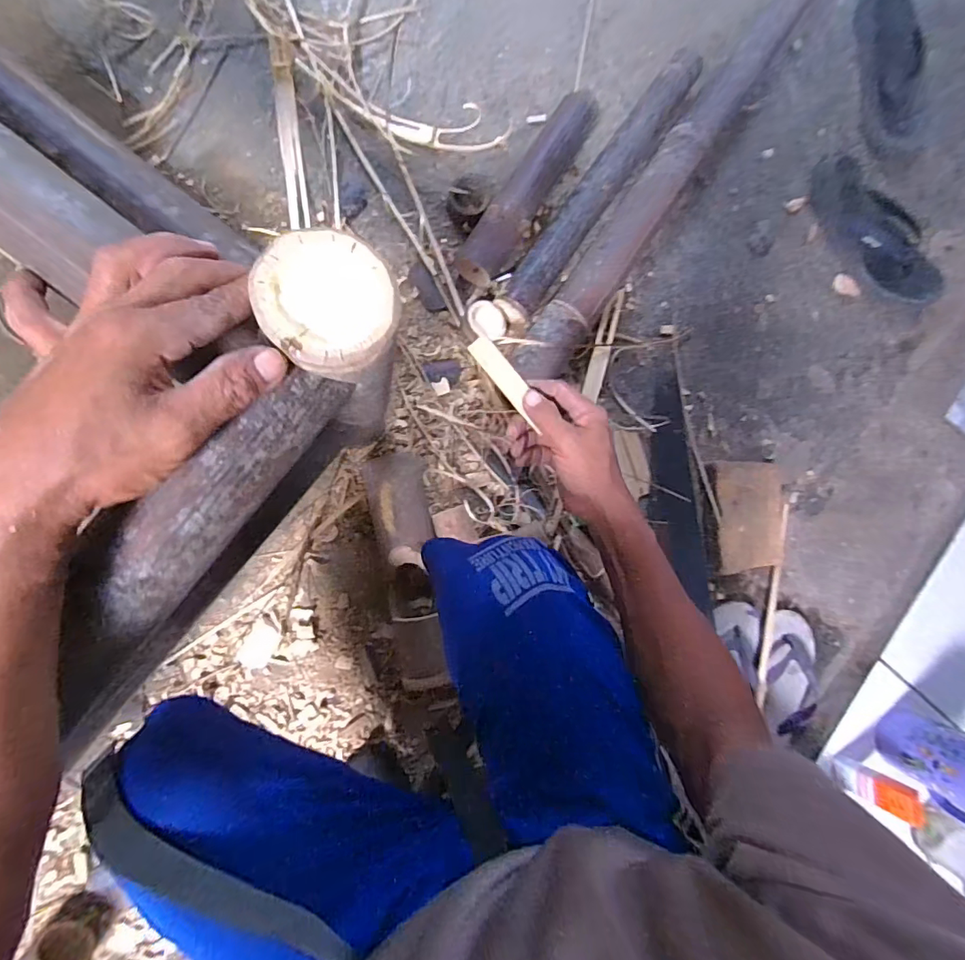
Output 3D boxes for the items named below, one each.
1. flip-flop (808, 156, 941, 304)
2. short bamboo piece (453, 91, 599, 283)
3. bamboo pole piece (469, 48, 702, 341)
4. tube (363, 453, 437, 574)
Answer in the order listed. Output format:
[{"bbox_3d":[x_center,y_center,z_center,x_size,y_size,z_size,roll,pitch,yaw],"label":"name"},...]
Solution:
[{"bbox_3d":[0.664,-0.417,0.841,0.134,0.055,0.296,-42,97,-7],"label":"flip-flop"},{"bbox_3d":[0.071,-0.433,0.715,0.073,0.051,0.324,33,85,-9],"label":"short bamboo piece"},{"bbox_3d":[0.164,-0.422,0.730,0.076,0.054,0.557,38,84,-8],"label":"bamboo pole piece"},{"bbox_3d":[-0.109,0.041,0.672,0.079,0.080,0.151,-9,92,-10],"label":"tube"}]

